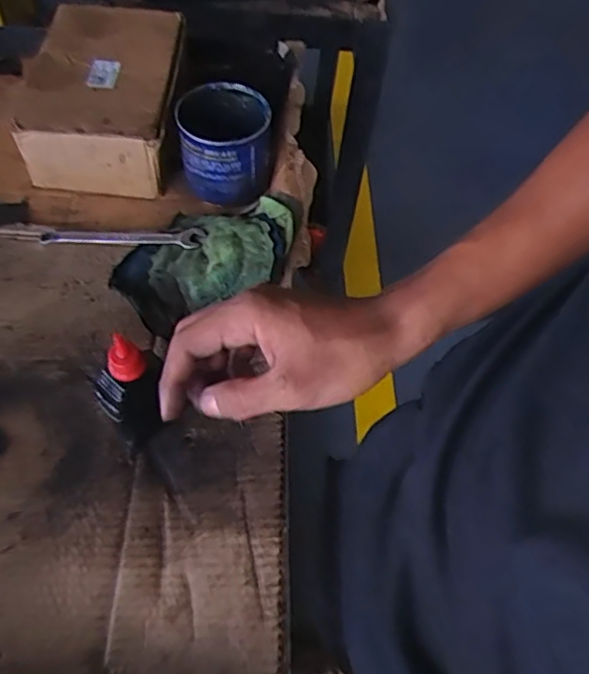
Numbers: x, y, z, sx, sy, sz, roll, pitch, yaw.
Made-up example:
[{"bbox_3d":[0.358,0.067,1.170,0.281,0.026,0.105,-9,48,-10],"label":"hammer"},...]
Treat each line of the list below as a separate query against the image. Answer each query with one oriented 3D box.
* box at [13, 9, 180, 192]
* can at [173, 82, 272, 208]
[{"bbox_3d":[-0.220,-0.288,0.730,0.163,0.081,0.240,4,57,-3],"label":"box"},{"bbox_3d":[-0.075,-0.216,0.688,0.093,0.107,0.099,0,59,1],"label":"can"}]

